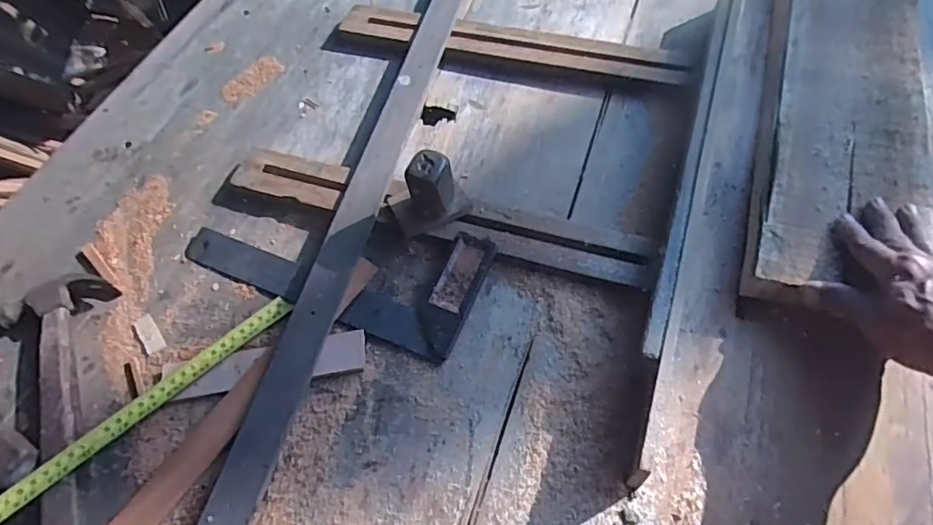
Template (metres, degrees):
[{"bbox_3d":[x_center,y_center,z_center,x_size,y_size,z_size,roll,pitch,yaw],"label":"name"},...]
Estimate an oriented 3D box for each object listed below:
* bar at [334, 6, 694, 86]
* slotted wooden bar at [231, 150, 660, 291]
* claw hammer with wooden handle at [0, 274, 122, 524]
[{"bbox_3d":[0.049,-0.272,0.706,0.454,0.021,0.068,15,59,14],"label":"bar"},{"bbox_3d":[-0.038,-0.051,0.569,0.442,0.022,0.059,15,59,14],"label":"slotted wooden bar"},{"bbox_3d":[-0.384,0.125,0.482,0.130,0.033,0.247,-15,57,-4],"label":"claw hammer with wooden handle"}]

